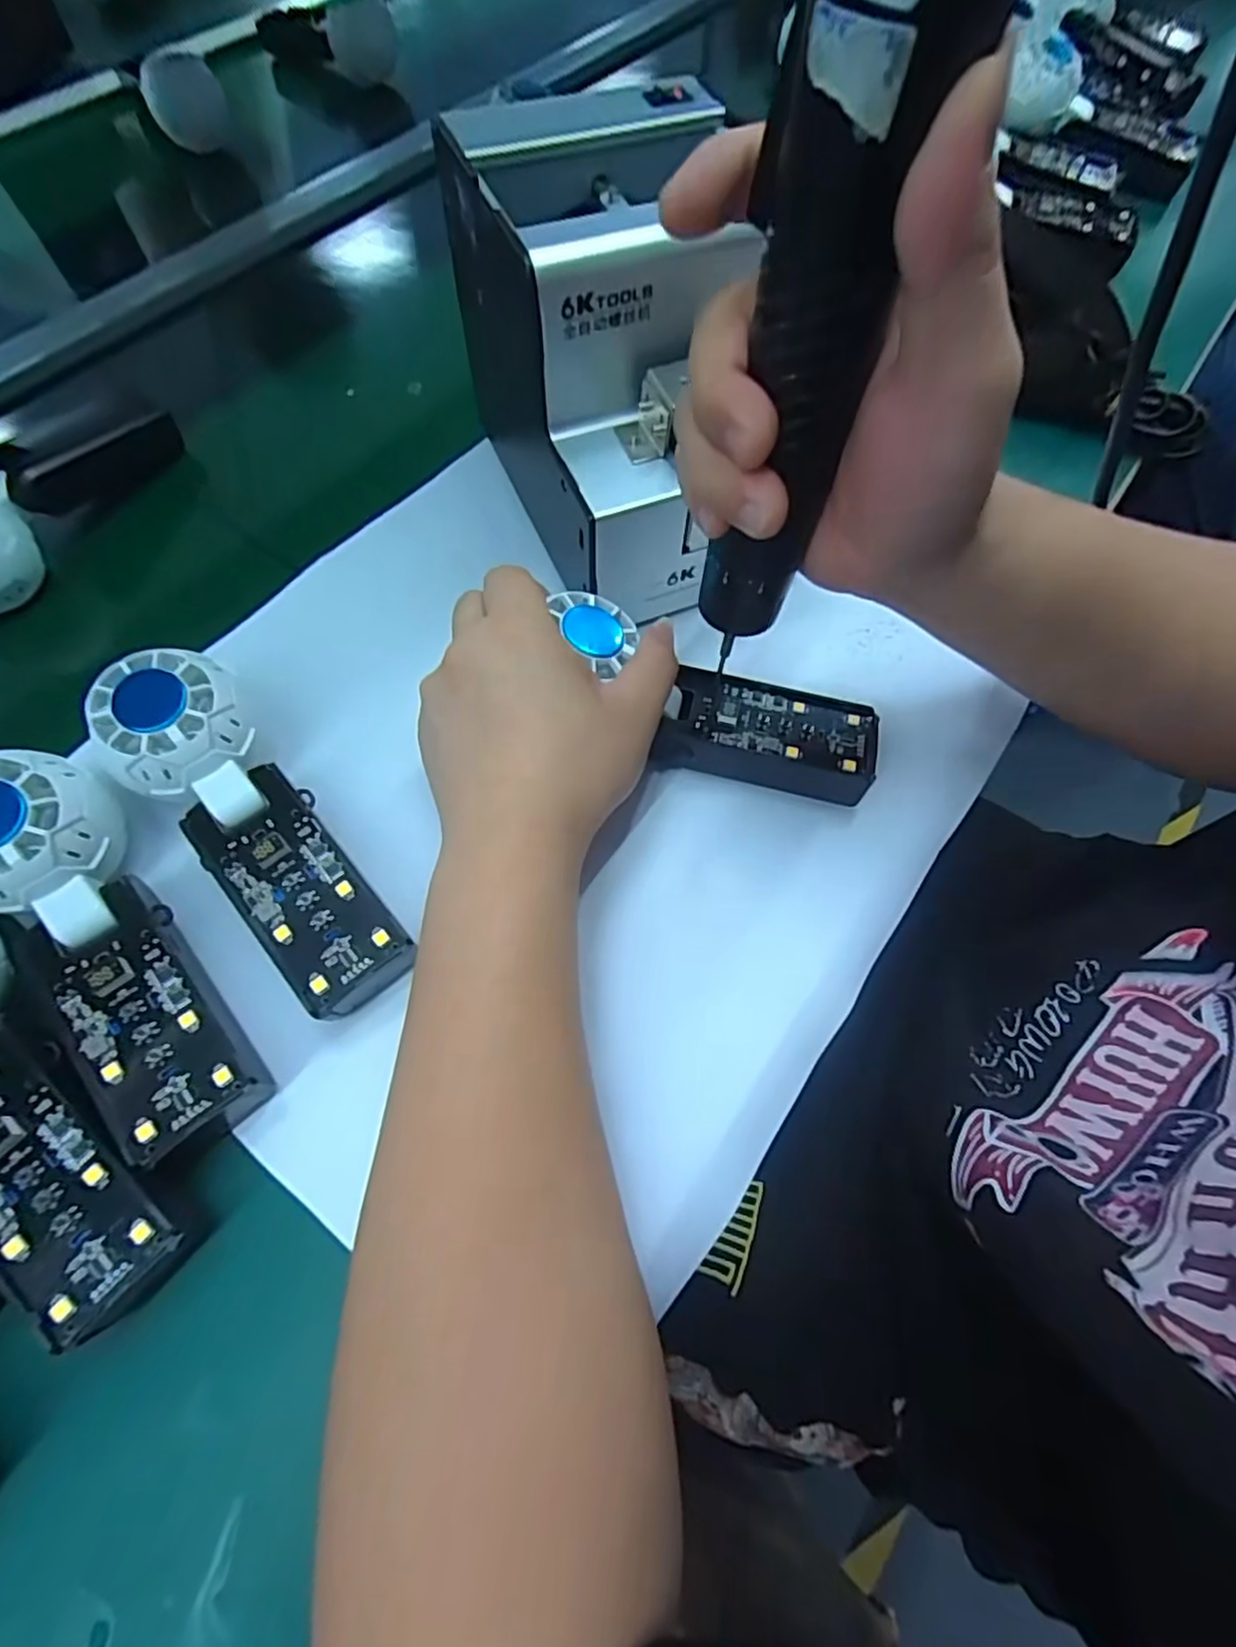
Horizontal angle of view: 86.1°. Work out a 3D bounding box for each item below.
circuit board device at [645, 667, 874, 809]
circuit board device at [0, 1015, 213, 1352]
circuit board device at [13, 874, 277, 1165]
[{"bbox_3d":[0.070,-0.042,0.309,0.094,0.020,0.047,12,65,5],"label":"circuit board device"},{"bbox_3d":[-0.198,0.119,0.231,0.115,0.025,0.048,39,70,10],"label":"circuit board device"},{"bbox_3d":[-0.182,0.073,0.255,0.048,0.032,0.110,-41,71,-17],"label":"circuit board device"}]

